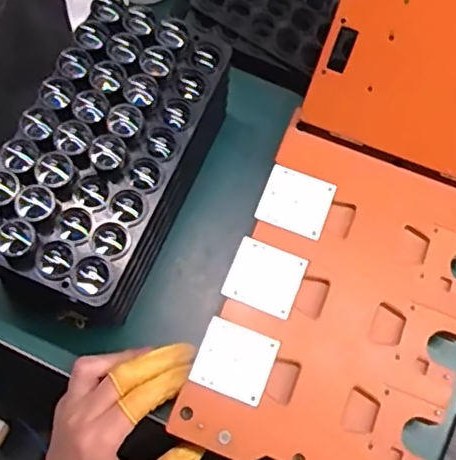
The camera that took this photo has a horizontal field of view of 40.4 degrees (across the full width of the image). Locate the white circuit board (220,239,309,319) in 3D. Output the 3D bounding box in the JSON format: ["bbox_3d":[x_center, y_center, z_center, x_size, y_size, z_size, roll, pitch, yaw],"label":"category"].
[{"bbox_3d":[0.026,0.033,0.422,0.048,0.004,0.045,21,74,6],"label":"white circuit board"}]

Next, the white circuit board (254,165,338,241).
[{"bbox_3d":[0.049,-0.020,0.440,0.047,0.005,0.045,20,73,6],"label":"white circuit board"}]

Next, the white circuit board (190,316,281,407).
[{"bbox_3d":[0.005,0.086,0.404,0.047,0.005,0.045,21,73,6],"label":"white circuit board"}]

